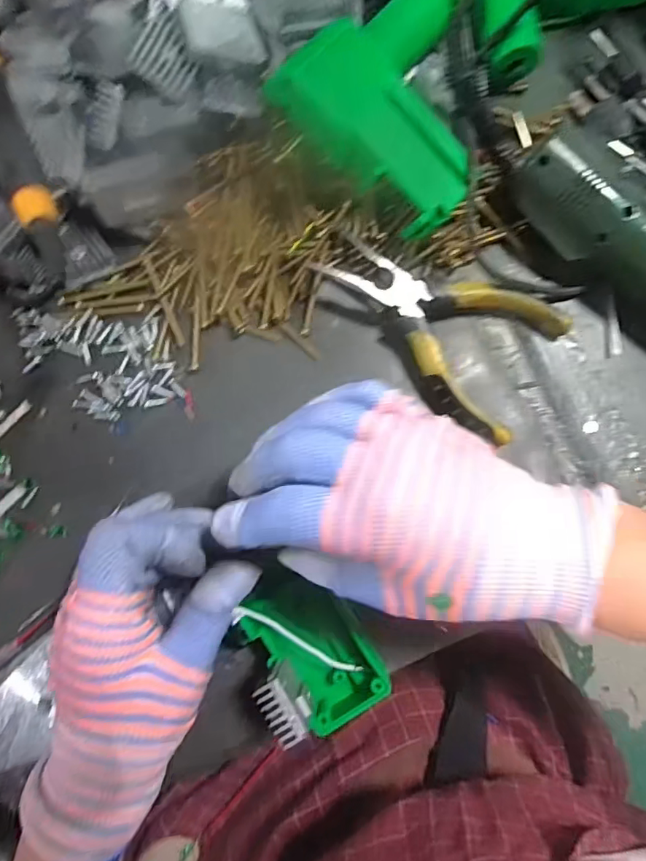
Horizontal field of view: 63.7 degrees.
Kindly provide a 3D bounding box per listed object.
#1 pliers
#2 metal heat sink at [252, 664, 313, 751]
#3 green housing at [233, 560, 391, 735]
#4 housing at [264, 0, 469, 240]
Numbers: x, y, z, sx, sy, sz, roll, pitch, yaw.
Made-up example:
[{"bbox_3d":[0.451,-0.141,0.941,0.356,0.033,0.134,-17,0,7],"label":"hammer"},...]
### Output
[{"bbox_3d":[0.066,-0.065,0.306,0.139,0.024,0.086,32,83,4],"label":"pliers"},{"bbox_3d":[-0.019,0.136,0.262,0.018,0.037,0.030,-31,83,-5],"label":"metal heat sink"},{"bbox_3d":[-0.006,0.112,0.283,0.048,0.028,0.086,-38,84,-5],"label":"green housing"},{"bbox_3d":[0.043,-0.170,0.286,0.101,0.052,0.111,-42,84,-6],"label":"housing"}]

